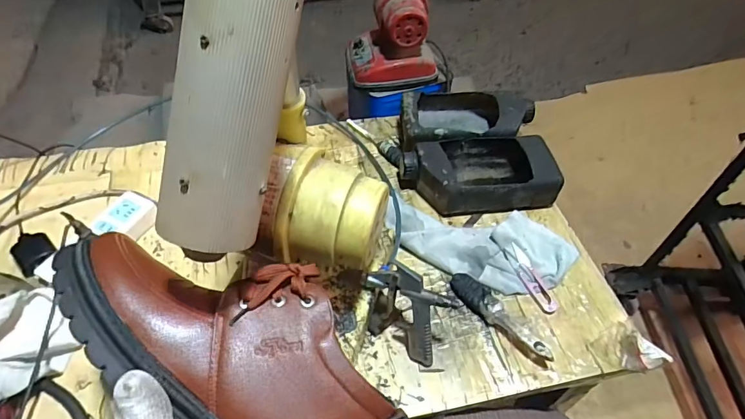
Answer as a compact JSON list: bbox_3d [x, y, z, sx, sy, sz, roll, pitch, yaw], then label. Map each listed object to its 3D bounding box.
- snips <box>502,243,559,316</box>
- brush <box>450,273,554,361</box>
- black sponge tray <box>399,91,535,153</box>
[{"bbox_3d":[0.215,0.091,0.584,0.025,0.010,0.103,-17,54,-15],"label":"snips"},{"bbox_3d":[0.160,0.130,0.540,0.037,0.027,0.145,-32,60,-24],"label":"brush"},{"bbox_3d":[0.159,-0.147,0.737,0.222,0.065,0.123,-6,52,-7],"label":"black sponge tray"}]

